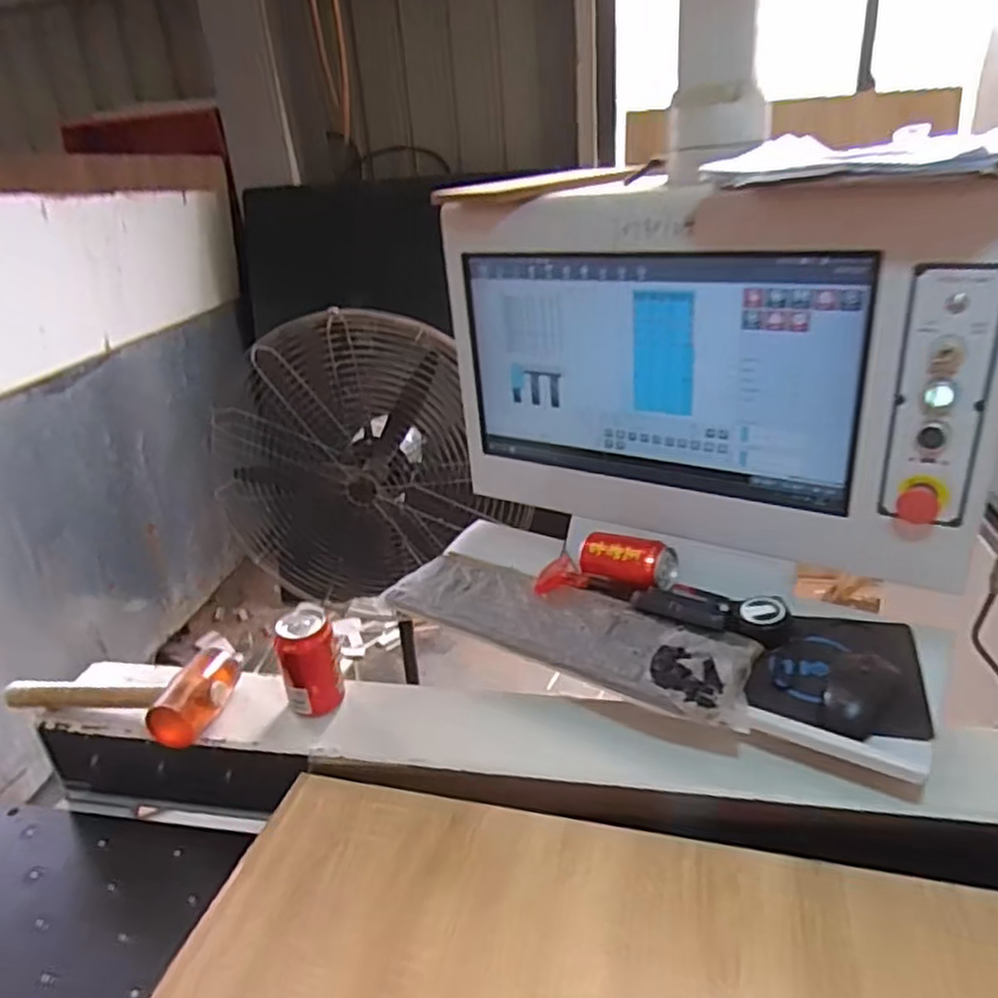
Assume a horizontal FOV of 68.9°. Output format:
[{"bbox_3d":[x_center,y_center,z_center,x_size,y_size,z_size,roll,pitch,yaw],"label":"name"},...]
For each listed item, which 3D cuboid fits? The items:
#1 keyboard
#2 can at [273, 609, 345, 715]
[{"bbox_3d":[0.071,0.140,0.845,0.439,0.027,0.135,13,32,32],"label":"keyboard"},{"bbox_3d":[-0.214,0.191,0.830,0.063,0.121,0.059,-12,28,-15],"label":"can"}]

